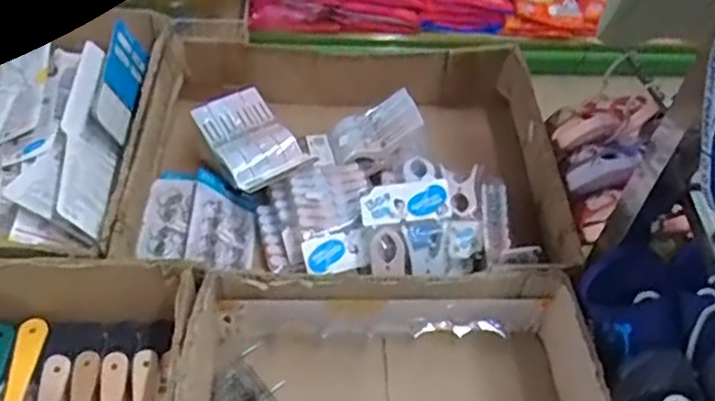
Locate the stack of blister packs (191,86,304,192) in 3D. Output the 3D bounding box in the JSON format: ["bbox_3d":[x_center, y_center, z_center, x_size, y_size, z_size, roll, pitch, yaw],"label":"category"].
[{"bbox_3d":[-0.166,-0.099,1.010,0.107,0.030,0.169,-25,55,-25],"label":"stack of blister packs"}]

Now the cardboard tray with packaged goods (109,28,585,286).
[{"bbox_3d":[-0.014,-0.038,1.006,0.573,0.177,0.496,1,49,-4],"label":"cardboard tray with packaged goods"}]

